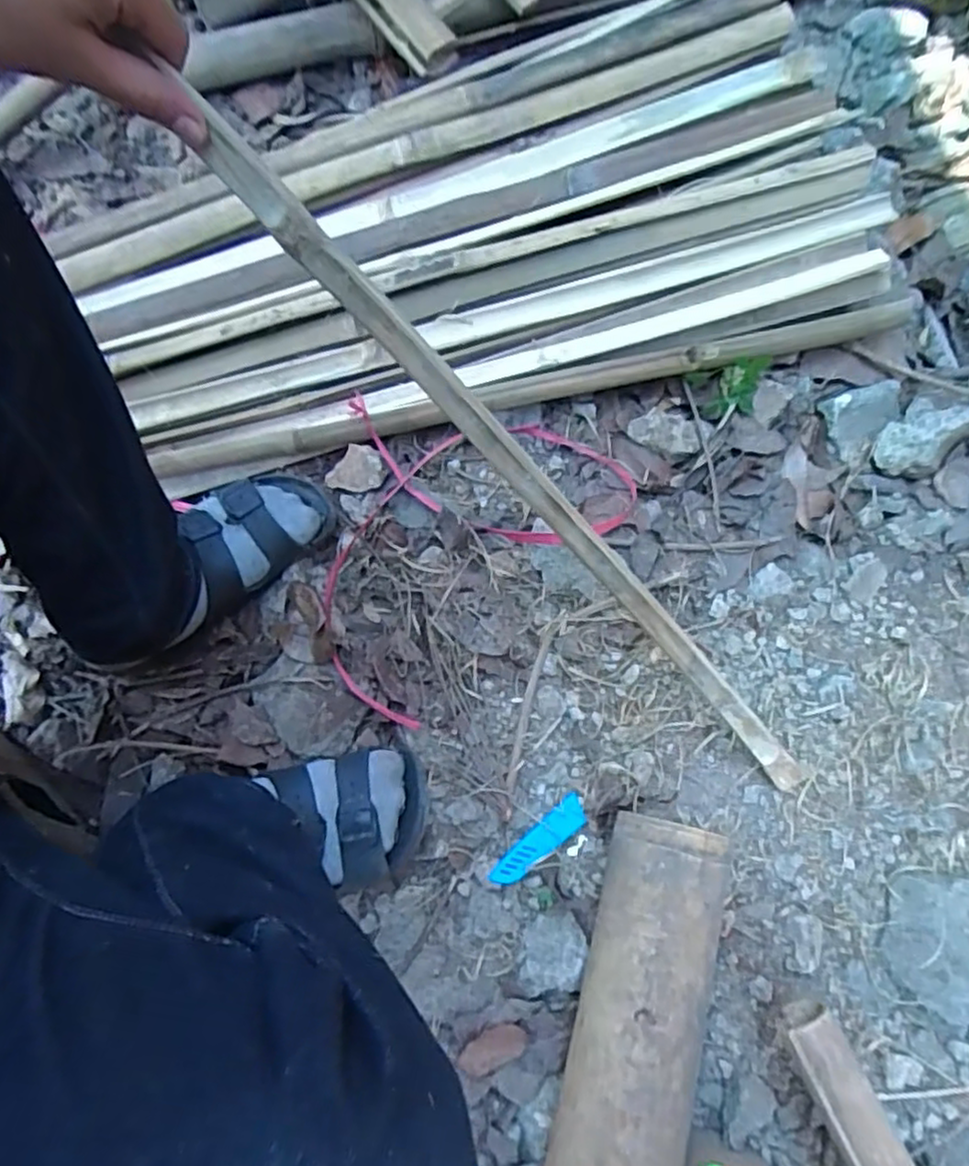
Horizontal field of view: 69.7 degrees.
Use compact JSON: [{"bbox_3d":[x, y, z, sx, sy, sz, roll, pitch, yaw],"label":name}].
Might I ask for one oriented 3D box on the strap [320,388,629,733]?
[{"bbox_3d":[-0.007,-0.025,0.648,0.283,0.043,0.317,8,73,3],"label":"strap"}]

